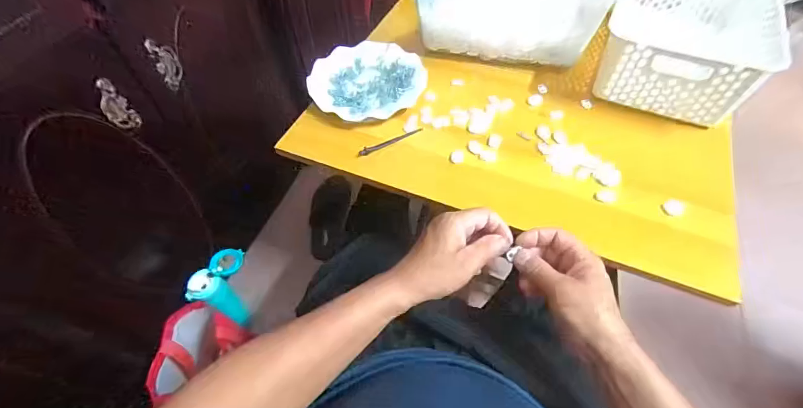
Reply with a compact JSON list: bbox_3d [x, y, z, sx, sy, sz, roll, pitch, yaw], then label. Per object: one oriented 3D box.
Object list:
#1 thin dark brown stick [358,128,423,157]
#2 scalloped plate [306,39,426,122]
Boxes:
[{"bbox_3d":[-0.015,-0.092,0.567,0.104,0.006,0.012,-23,58,-14],"label":"thin dark brown stick"},{"bbox_3d":[-0.056,-0.204,0.631,0.187,0.018,0.169,-37,62,-22],"label":"scalloped plate"}]

